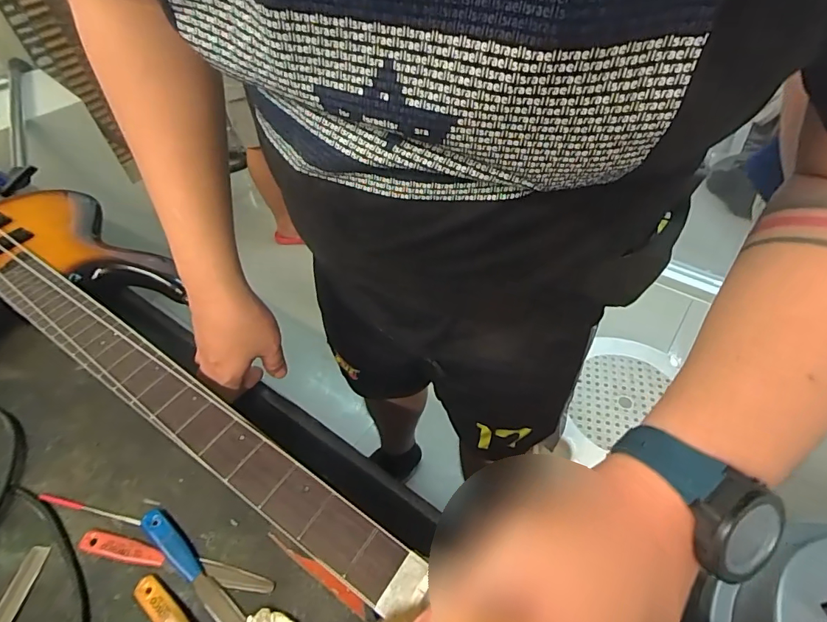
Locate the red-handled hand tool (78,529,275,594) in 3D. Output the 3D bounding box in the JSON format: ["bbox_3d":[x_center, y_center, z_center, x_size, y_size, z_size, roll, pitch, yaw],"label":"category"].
[{"bbox_3d":[-0.212,0.221,0.398,0.185,0.006,0.020,7,49,10],"label":"red-handled hand tool"}]

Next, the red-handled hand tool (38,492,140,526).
[{"bbox_3d":[-0.312,0.191,0.434,0.111,0.009,0.007,8,49,11],"label":"red-handled hand tool"}]

